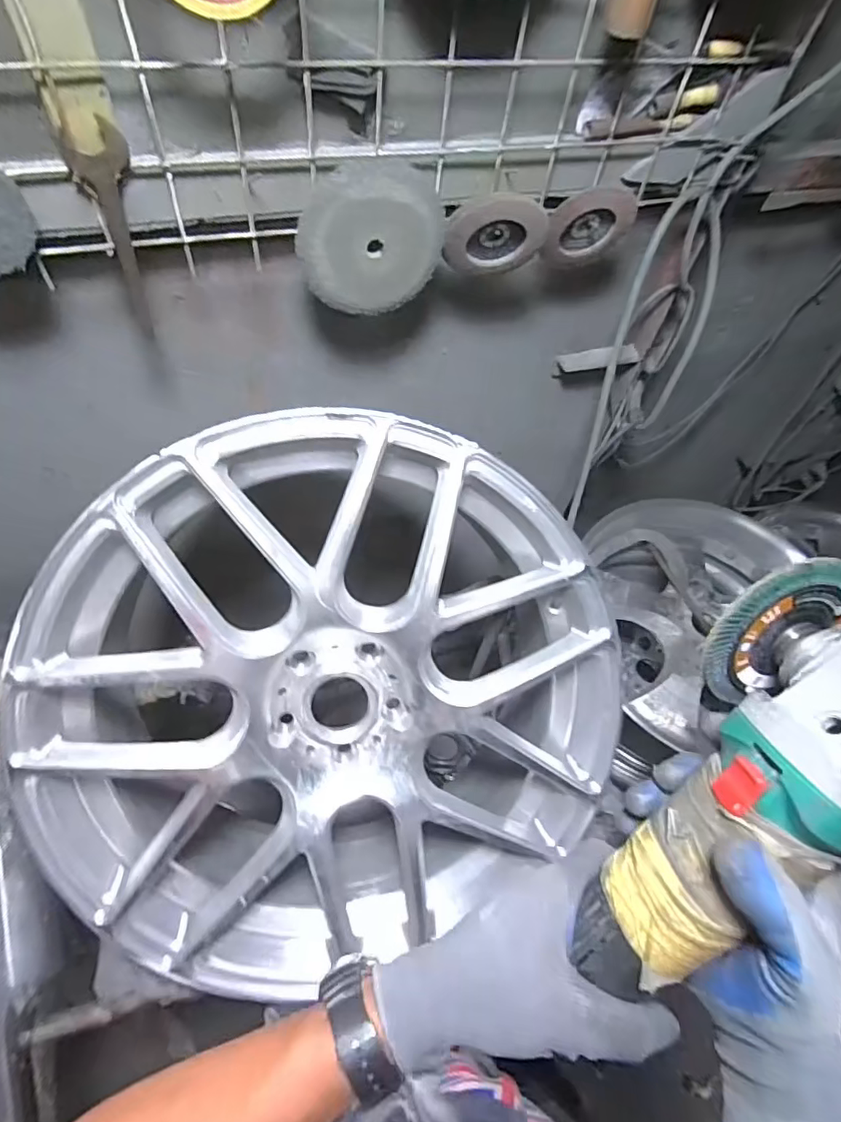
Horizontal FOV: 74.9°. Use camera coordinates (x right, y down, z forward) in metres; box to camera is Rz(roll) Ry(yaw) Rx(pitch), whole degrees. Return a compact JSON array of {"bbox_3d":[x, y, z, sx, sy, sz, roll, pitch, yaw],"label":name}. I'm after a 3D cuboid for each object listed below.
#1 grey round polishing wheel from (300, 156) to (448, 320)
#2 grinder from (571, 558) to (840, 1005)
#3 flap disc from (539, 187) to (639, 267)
[{"bbox_3d":[-0.040,-0.276,0.480,0.126,0.121,0.013,-14,59,-14],"label":"grey round polishing wheel"},{"bbox_3d":[0.163,0.123,0.276,0.093,0.079,0.252,30,95,15],"label":"grinder"},{"bbox_3d":[0.160,-0.326,0.541,0.092,0.079,0.028,-13,58,-13],"label":"flap disc"}]

